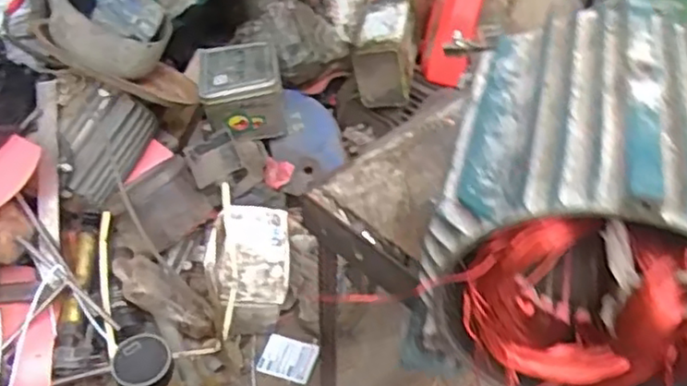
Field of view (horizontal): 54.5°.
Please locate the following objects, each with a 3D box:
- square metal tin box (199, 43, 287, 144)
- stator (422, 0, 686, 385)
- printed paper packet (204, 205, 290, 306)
[{"bbox_3d":[-0.156,-0.158,1.013,0.117,0.101,0.120,-8,45,-8],"label":"square metal tin box"},{"bbox_3d":[0.151,0.010,0.394,0.170,0.168,0.202,13,46,13],"label":"stator"},{"bbox_3d":[-0.132,0.088,0.922,0.110,0.032,0.143,5,60,-7],"label":"printed paper packet"}]

